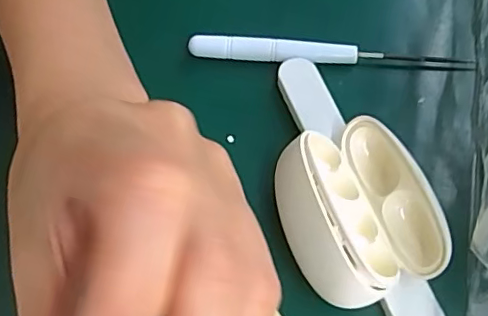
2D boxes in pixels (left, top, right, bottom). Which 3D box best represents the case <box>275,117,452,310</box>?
[{"bbox_3d":[0.043,0.021,0.220,0.057,0.027,0.065,-19,63,-7],"label":"case"}]

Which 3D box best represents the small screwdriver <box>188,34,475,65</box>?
[{"bbox_3d":[0.039,-0.048,0.275,0.132,0.009,0.011,6,62,6],"label":"small screwdriver"}]

